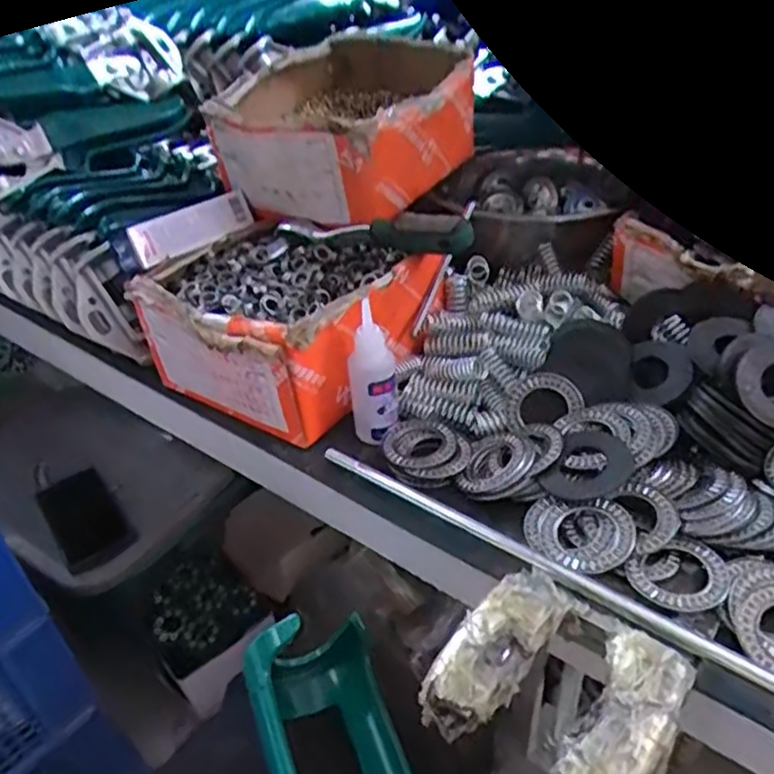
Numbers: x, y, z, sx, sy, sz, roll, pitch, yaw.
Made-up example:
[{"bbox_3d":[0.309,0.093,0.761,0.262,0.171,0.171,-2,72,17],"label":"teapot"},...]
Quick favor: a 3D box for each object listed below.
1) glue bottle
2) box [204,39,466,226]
[{"bbox_3d":[-0.008,-0.008,0.365,0.025,0.070,0.019,-8,36,-3],"label":"glue bottle"},{"bbox_3d":[-0.027,-0.185,0.486,0.151,0.082,0.167,22,44,32],"label":"box"}]

